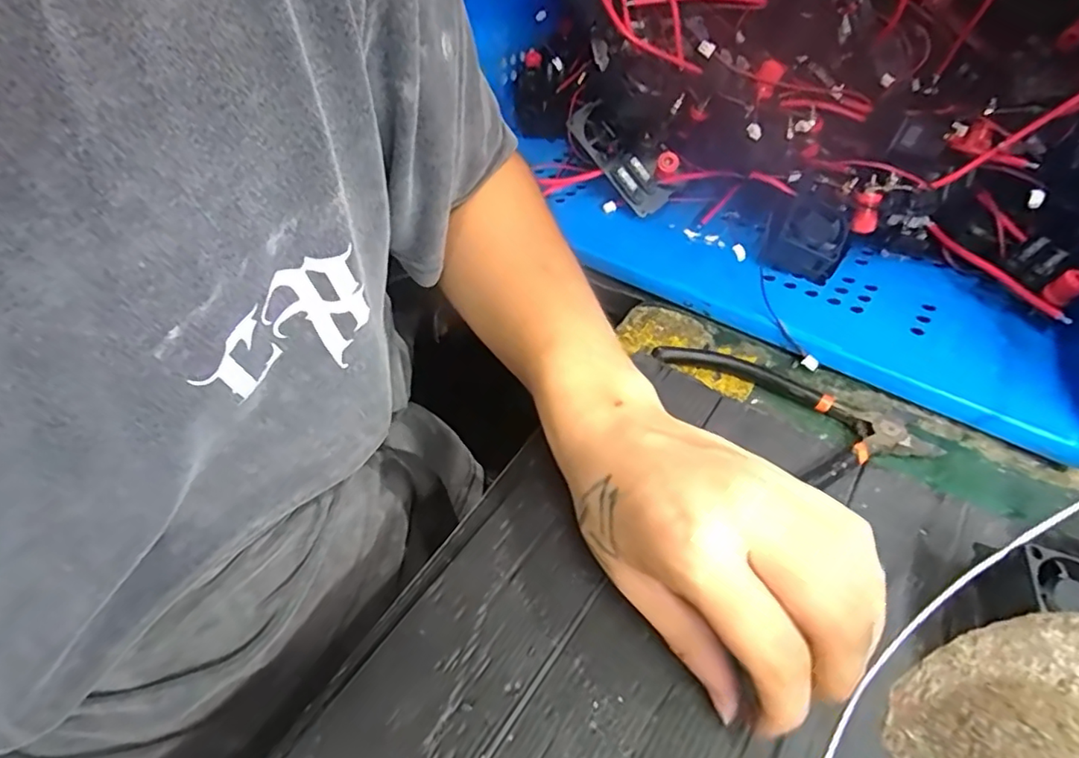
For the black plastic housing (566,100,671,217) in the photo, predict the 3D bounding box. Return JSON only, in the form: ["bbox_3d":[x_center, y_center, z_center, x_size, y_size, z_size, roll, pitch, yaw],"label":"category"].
[{"bbox_3d":[0.061,-0.171,0.450,0.027,0.024,0.095,-36,84,-25],"label":"black plastic housing"}]

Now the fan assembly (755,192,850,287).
[{"bbox_3d":[0.185,-0.098,0.406,0.051,0.035,0.049,20,52,19],"label":"fan assembly"}]

